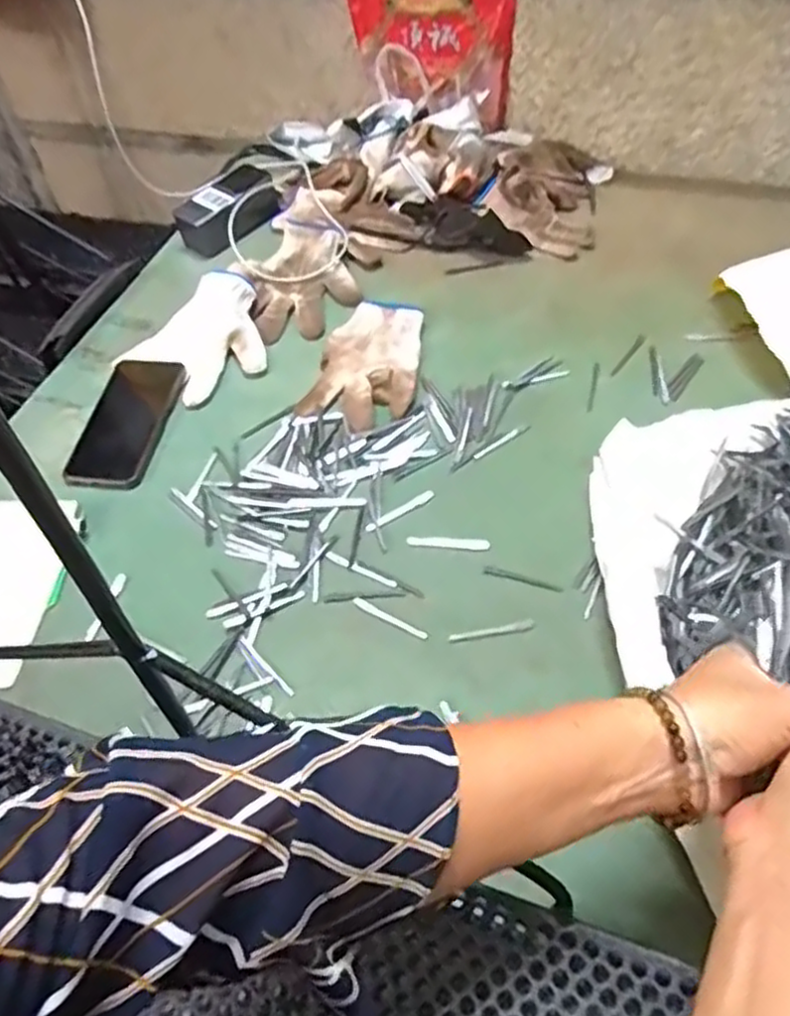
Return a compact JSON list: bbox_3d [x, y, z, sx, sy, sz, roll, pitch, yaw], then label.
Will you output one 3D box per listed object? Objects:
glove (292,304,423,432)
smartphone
[{"bbox_3d":[-0.029,-0.148,0.732,0.107,0.021,0.167,10,55,10],"label":"glove"},{"bbox_3d":[-0.268,-0.087,0.716,0.078,0.012,0.161,5,54,7],"label":"smartphone"}]

